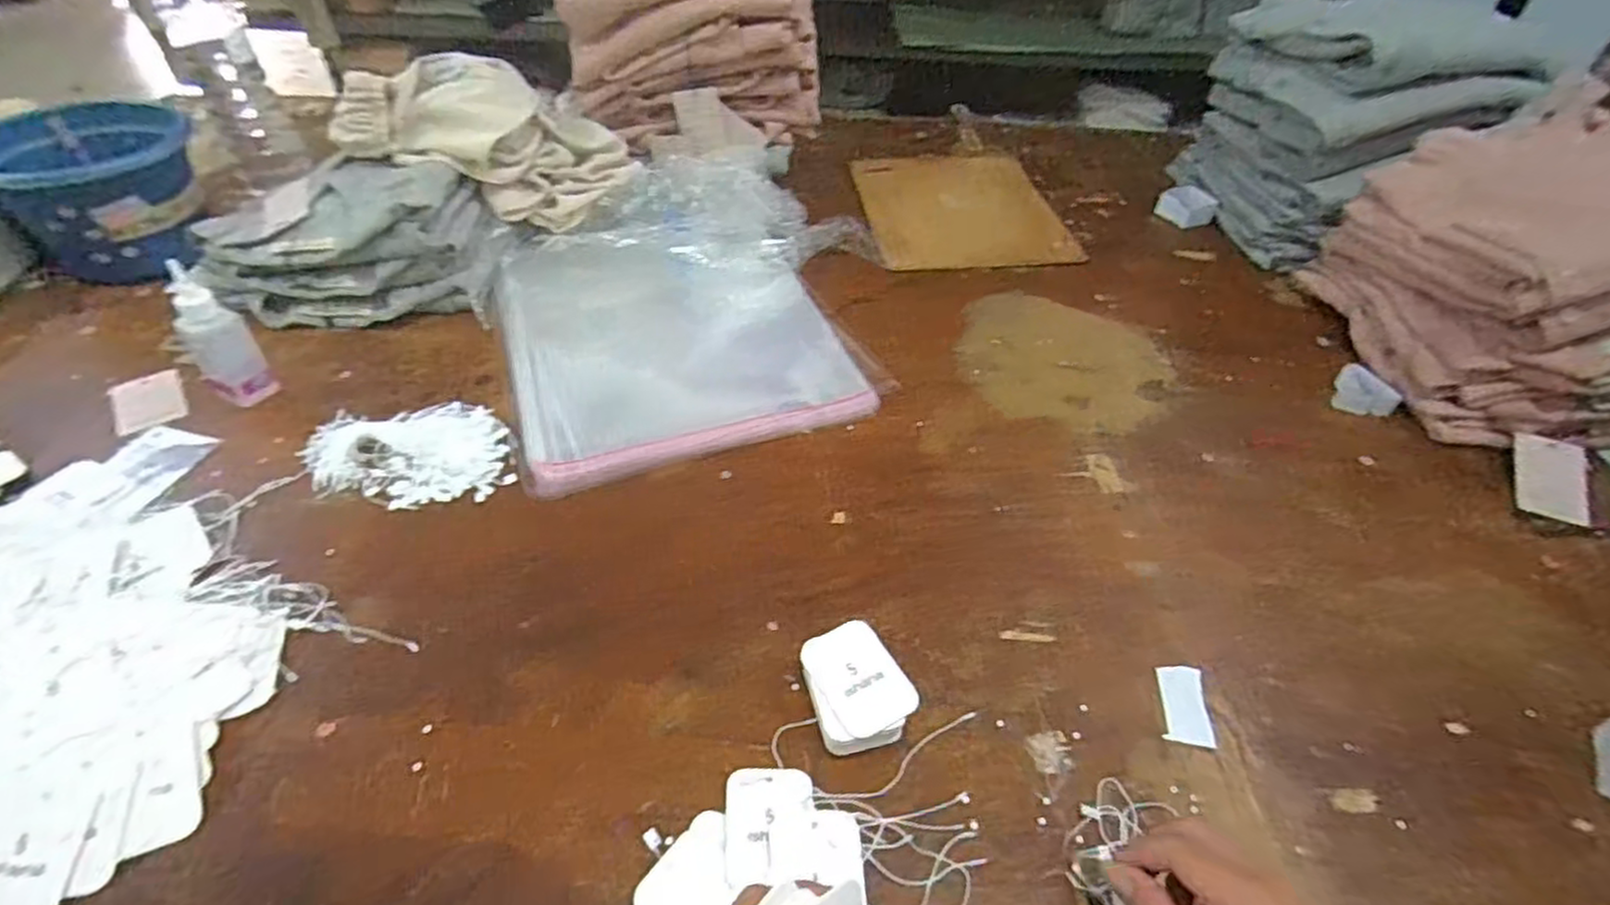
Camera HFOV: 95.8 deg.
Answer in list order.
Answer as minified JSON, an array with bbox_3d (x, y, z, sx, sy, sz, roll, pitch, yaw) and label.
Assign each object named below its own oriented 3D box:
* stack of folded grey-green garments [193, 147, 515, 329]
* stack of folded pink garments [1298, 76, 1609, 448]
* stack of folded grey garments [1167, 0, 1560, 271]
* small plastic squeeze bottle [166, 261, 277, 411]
[{"bbox_3d":[-0.463,-0.219,0.739,0.276,0.114,0.137,0,45,-4],"label":"stack of folded grey-green garments"},{"bbox_3d":[0.691,-0.167,0.702,0.228,0.211,0.285,6,45,2],"label":"stack of folded pink garments"},{"bbox_3d":[0.635,-0.403,0.878,0.193,0.277,0.291,-8,46,-11],"label":"stack of folded grey garments"},{"bbox_3d":[-0.498,-0.097,0.615,0.034,0.122,0.043,27,50,21],"label":"small plastic squeeze bottle"}]

